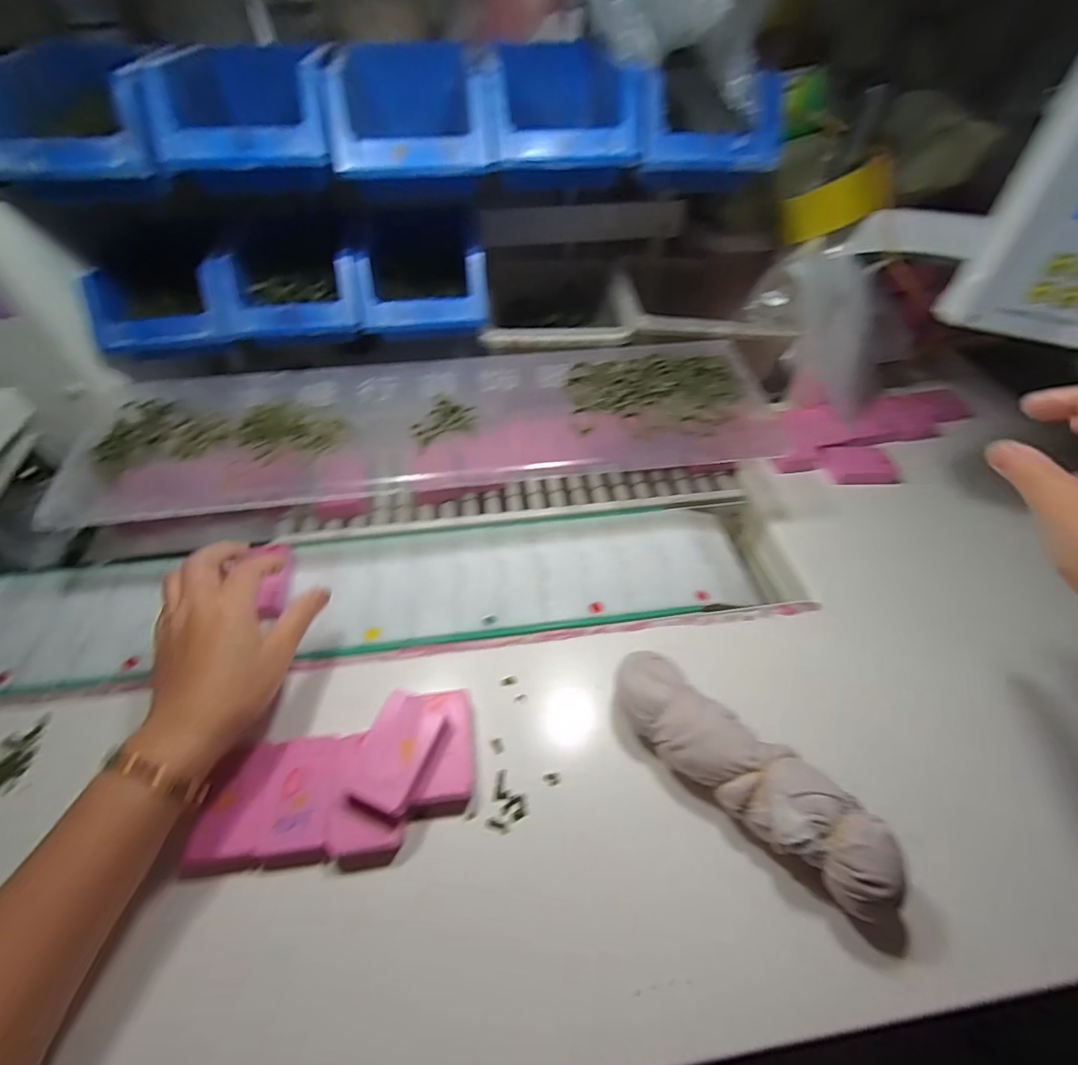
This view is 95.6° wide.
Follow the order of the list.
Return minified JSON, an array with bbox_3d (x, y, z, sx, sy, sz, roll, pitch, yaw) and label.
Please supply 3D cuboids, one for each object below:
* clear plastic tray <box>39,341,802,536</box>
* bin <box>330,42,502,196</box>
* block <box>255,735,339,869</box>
[{"bbox_3d":[-0.090,-0.103,0.444,0.616,0.035,0.184,-5,50,-5],"label":"clear plastic tray"},{"bbox_3d":[-0.107,-0.362,0.453,0.131,0.104,0.180,-4,50,-4],"label":"bin"},{"bbox_3d":[-0.156,0.177,0.327,0.040,0.025,0.074,-5,50,-5],"label":"block"}]

